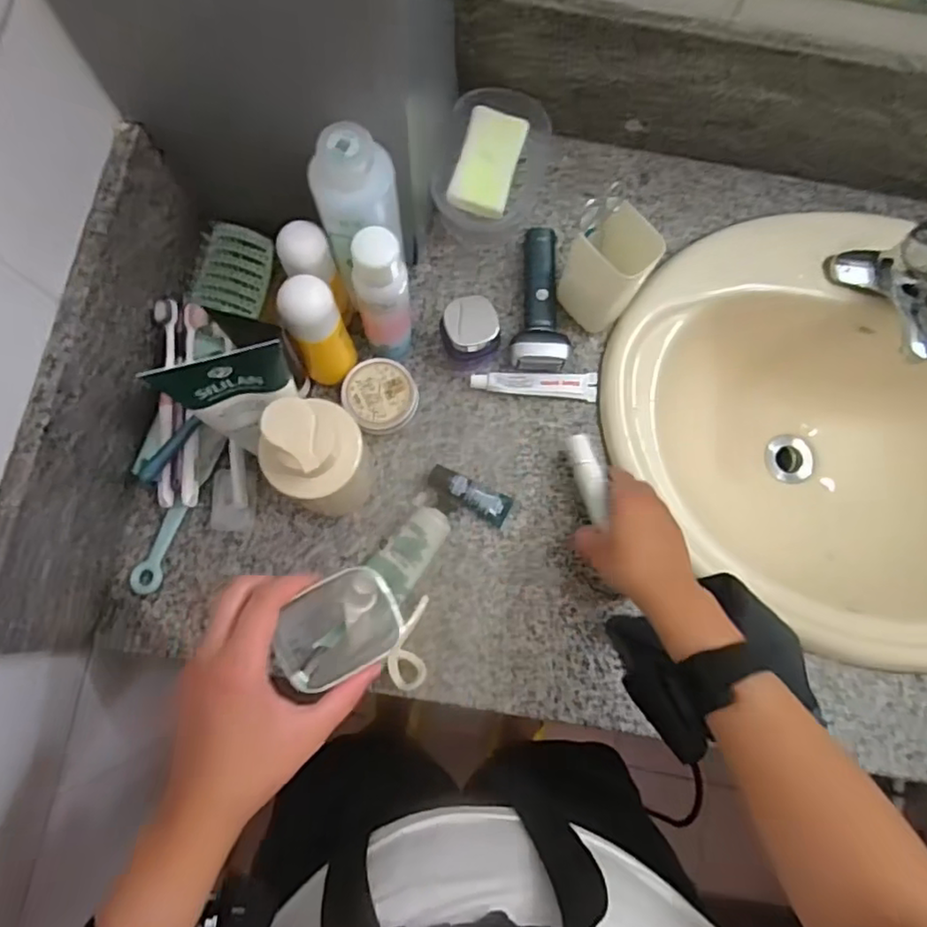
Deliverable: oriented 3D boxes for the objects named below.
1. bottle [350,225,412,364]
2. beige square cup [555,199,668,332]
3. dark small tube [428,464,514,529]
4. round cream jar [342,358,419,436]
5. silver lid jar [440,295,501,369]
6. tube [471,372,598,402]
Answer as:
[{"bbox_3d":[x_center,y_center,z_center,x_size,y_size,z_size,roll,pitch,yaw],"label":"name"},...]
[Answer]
[{"bbox_3d":[-0.068,-0.138,0.550,0.044,0.172,0.052,-10,80,-4],"label":"bottle"},{"bbox_3d":[0.131,-0.174,0.577,0.050,0.117,0.067,-39,83,-9],"label":"beige square cup"},{"bbox_3d":[0.007,0.028,0.594,0.081,0.020,0.029,30,79,3],"label":"dark small tube"},{"bbox_3d":[-0.077,-0.062,0.599,0.064,0.031,0.070,0,79,-3],"label":"round cream jar"},{"bbox_3d":[0.006,-0.124,0.603,0.054,0.049,0.052,0,79,-3],"label":"silver lid jar"},{"bbox_3d":[0.070,-0.077,0.621,0.123,0.014,0.026,0,79,-3],"label":"tube"}]

